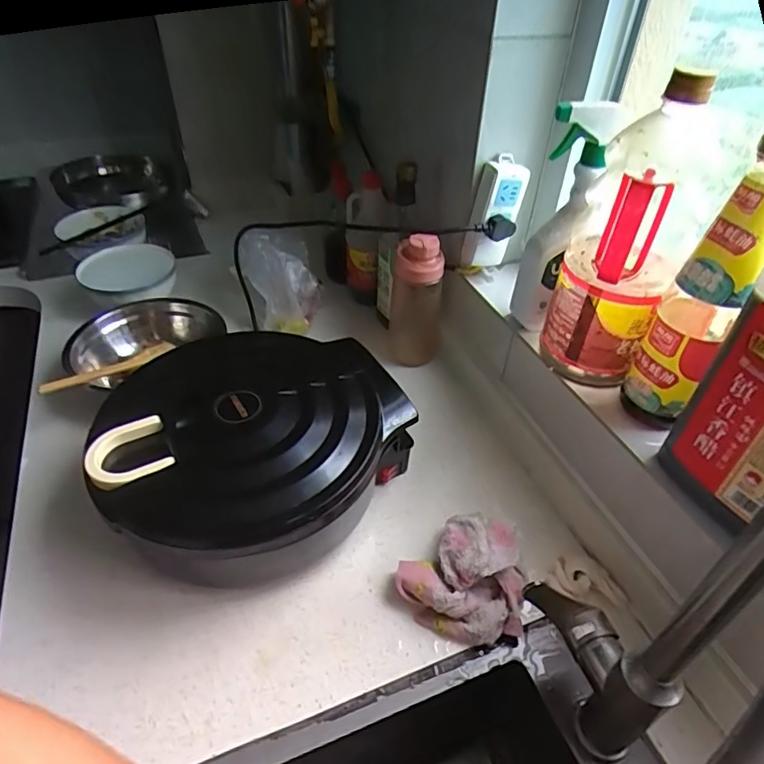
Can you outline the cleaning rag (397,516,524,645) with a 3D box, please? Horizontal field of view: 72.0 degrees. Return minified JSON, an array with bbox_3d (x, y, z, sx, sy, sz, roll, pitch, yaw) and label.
[{"bbox_3d":[0.084,0.187,0.525,0.124,0.059,0.118,18,45,16],"label":"cleaning rag"}]

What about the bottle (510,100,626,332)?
[{"bbox_3d":[0.205,-0.169,0.583,0.077,0.242,0.057,-13,44,-16],"label":"bottle"}]

